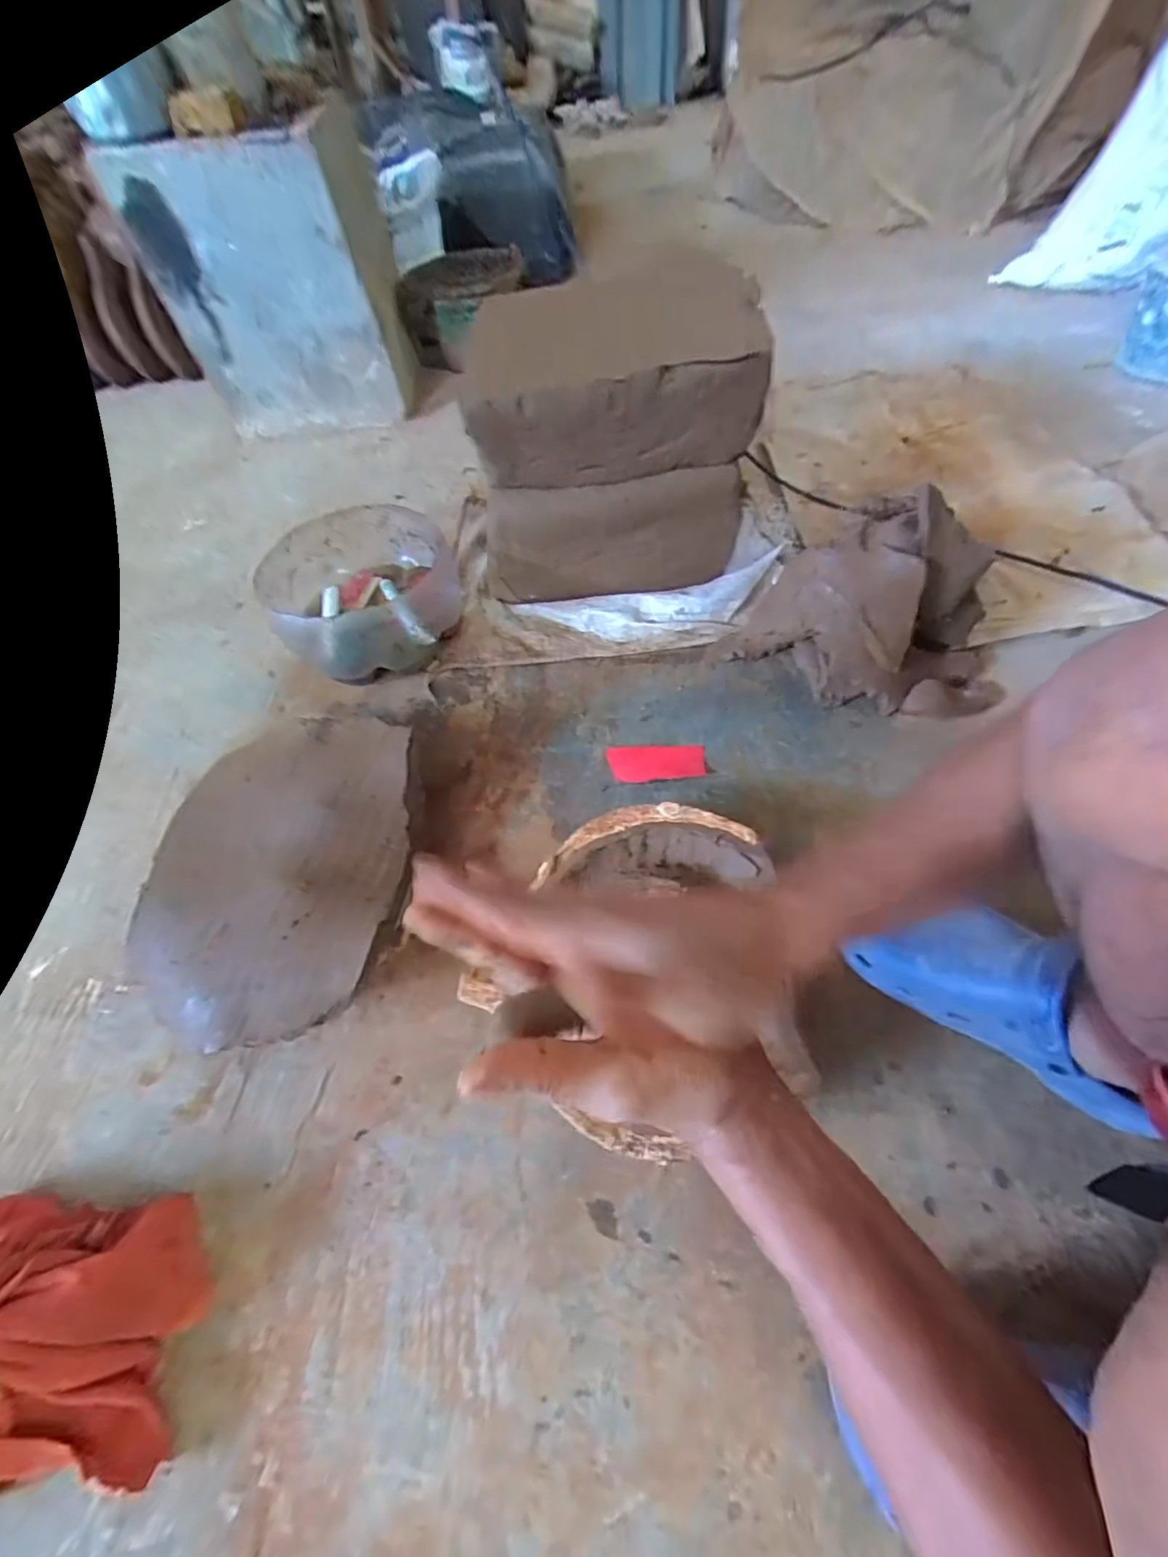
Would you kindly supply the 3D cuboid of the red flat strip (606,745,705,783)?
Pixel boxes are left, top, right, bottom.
[{"bbox_3d":[0.084,-0.018,0.657,0.110,0.010,0.045,-1,56,4],"label":"red flat strip"}]

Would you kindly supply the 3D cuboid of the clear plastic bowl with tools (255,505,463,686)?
[{"bbox_3d":[-0.295,-0.250,0.776,0.245,0.127,0.251,-28,59,-14],"label":"clear plastic bowl with tools"}]

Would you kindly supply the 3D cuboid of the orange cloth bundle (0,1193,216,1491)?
[{"bbox_3d":[-0.400,0.388,0.382,0.231,0.093,0.170,-7,56,0],"label":"orange cloth bundle"}]

